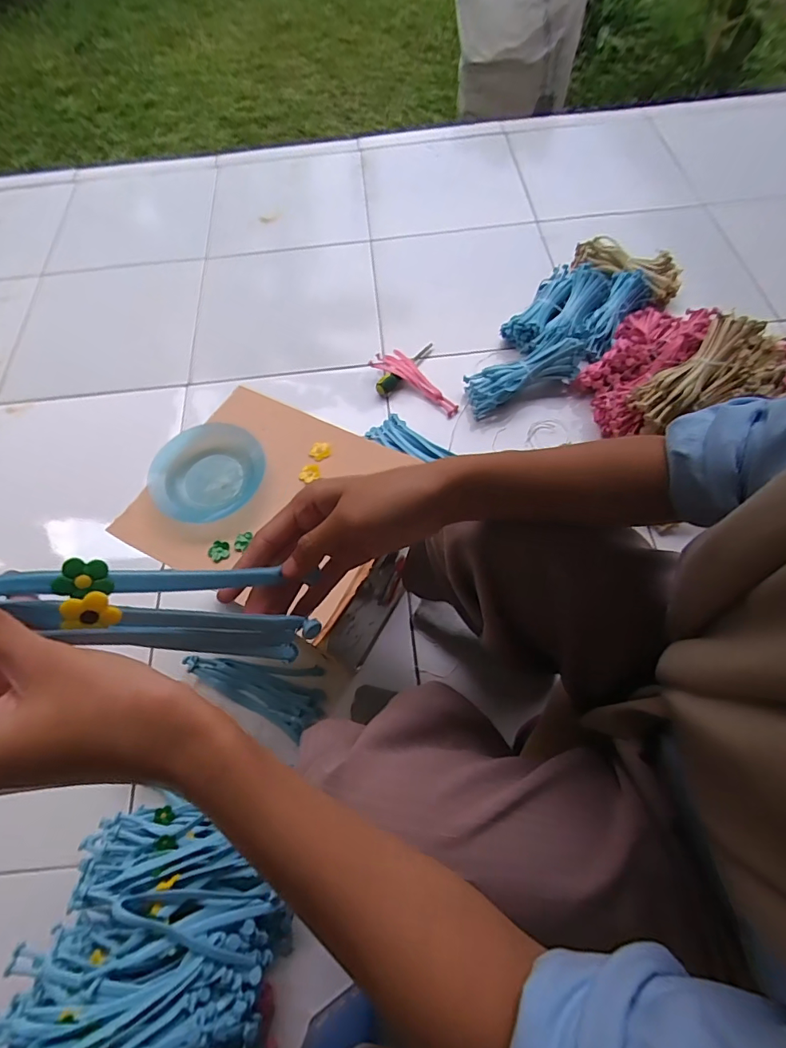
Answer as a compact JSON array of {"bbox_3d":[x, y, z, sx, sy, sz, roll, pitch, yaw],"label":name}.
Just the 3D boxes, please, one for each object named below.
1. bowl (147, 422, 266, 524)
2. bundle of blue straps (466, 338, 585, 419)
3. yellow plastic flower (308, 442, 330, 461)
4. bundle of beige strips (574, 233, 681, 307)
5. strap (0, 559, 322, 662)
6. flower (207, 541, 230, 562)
[{"bbox_3d":[-0.214,-0.061,0.544,0.126,0.026,0.110,-38,68,-14],"label":"bowl"},{"bbox_3d":[0.247,-0.276,0.866,0.236,0.073,0.078,-23,63,4],"label":"bundle of blue straps"},{"bbox_3d":[-0.086,-0.087,0.558,0.023,0.012,0.020,14,61,6],"label":"yellow plastic flower"},{"bbox_3d":[0.477,-0.528,0.965,0.223,0.050,0.097,30,70,16],"label":"bundle of beige strips"},{"bbox_3d":[-0.124,0.039,0.239,0.192,0.027,0.043,19,52,-39],"label":"strap"},{"bbox_3d":[-0.191,0.030,0.517,0.023,0.008,0.021,-1,65,3],"label":"flower"}]

